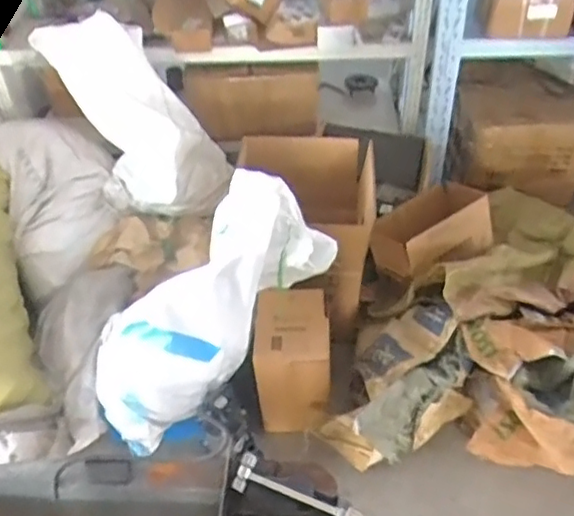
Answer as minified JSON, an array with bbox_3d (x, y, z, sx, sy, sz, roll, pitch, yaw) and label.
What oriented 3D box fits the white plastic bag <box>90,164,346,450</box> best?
[{"bbox_3d":[-0.198,0.113,1.452,0.690,0.247,0.280,-51,49,9],"label":"white plastic bag"}]

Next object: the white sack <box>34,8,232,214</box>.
[{"bbox_3d":[-0.463,-0.386,1.743,0.352,0.606,0.207,-20,40,15],"label":"white sack"}]

